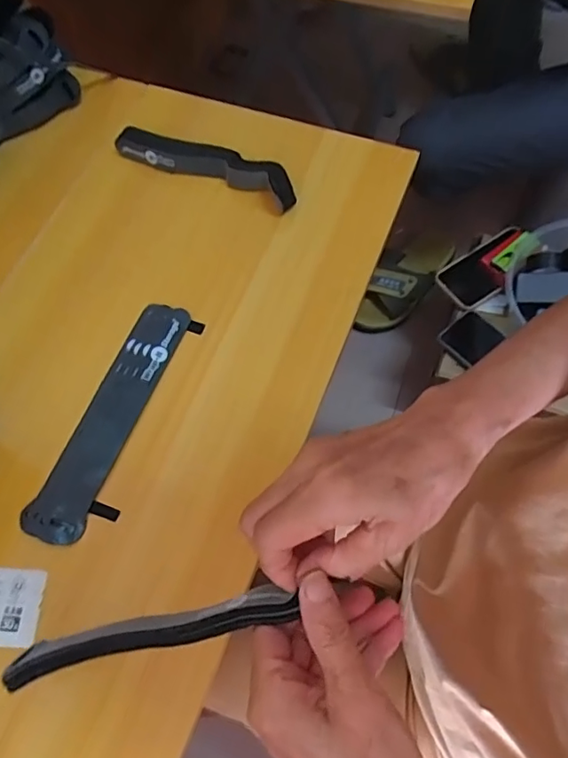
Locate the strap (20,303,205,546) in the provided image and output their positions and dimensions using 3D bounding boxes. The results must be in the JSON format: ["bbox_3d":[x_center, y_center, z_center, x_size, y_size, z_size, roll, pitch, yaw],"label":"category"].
[{"bbox_3d":[-0.128,0.029,0.413,0.054,0.010,0.197,20,69,11],"label":"strap"}]

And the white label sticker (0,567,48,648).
[{"bbox_3d":[-0.194,0.154,0.363,0.058,0.004,0.048,1,67,3],"label":"white label sticker"}]

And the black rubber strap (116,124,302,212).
[{"bbox_3d":[-0.073,-0.200,0.506,0.181,0.034,0.036,23,69,12],"label":"black rubber strap"}]

